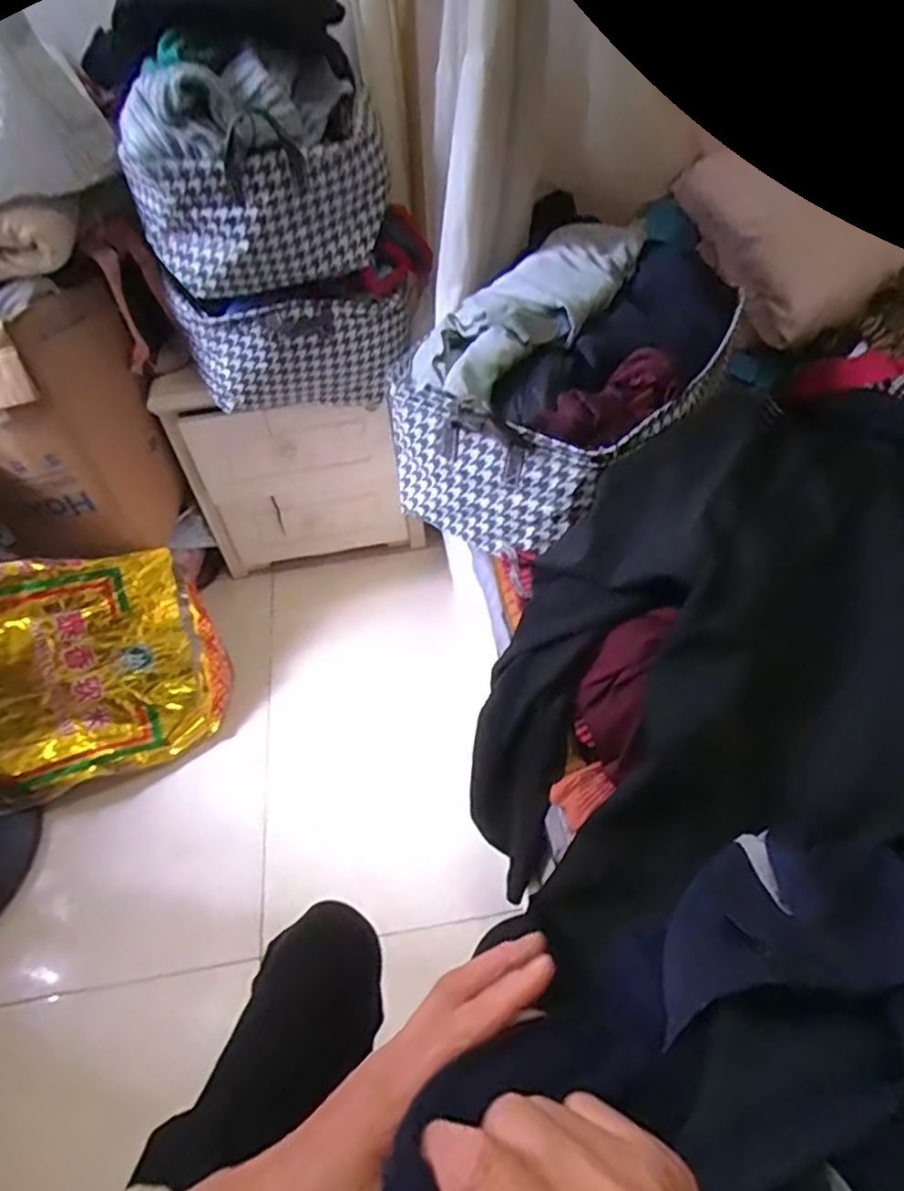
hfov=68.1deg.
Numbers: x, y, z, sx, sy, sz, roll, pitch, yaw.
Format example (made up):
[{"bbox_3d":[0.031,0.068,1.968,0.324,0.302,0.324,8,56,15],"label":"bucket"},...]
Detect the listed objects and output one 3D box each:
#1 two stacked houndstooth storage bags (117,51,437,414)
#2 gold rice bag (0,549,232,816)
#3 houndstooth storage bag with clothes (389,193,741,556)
[{"bbox_3d":[-0.235,-0.510,0.976,0.363,0.438,0.233,-5,49,0],"label":"two stacked houndstooth storage bags"},{"bbox_3d":[-0.766,0.154,1.156,0.696,0.410,0.170,-11,7,-24],"label":"gold rice bag"},{"bbox_3d":[0.149,-0.283,0.853,0.337,0.198,0.441,25,56,24],"label":"houndstooth storage bag with clothes"}]

